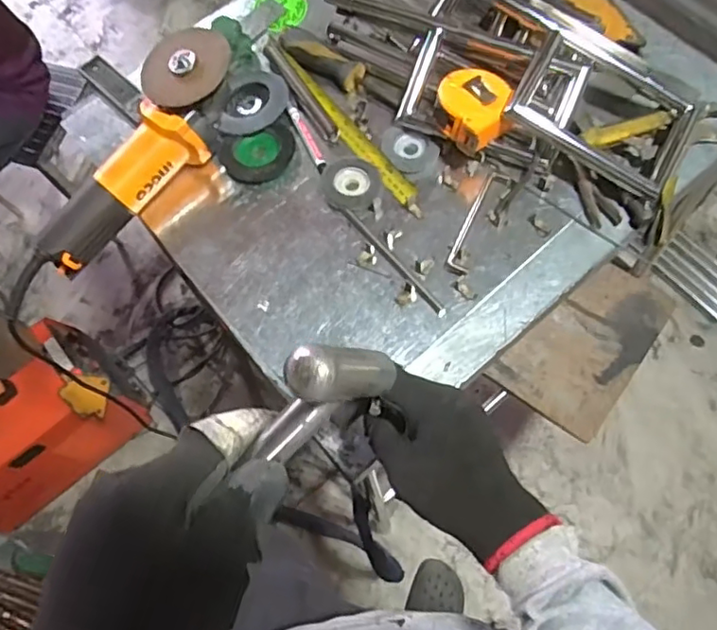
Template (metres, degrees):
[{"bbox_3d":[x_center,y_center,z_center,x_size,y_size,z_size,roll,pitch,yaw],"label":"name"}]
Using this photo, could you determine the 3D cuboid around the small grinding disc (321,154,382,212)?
[{"bbox_3d":[-0.008,-0.143,0.648,0.065,0.008,0.062,-2,70,5],"label":"small grinding disc"}]

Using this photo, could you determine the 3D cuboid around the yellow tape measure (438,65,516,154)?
[{"bbox_3d":[0.116,-0.212,0.610,0.073,0.027,0.074,41,78,17],"label":"yellow tape measure"}]

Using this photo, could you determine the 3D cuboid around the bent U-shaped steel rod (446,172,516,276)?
[{"bbox_3d":[0.124,-0.097,0.619,0.026,0.010,0.124,25,74,13],"label":"bent U-shaped steel rod"}]

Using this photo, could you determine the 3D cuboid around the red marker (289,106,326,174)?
[{"bbox_3d":[-0.056,-0.196,0.667,0.013,0.009,0.089,-26,70,-4],"label":"red marker"}]

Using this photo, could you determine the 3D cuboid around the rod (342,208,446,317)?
[{"bbox_3d":[0.035,-0.056,0.614,0.010,0.004,0.156,-38,71,-9],"label":"rod"}]

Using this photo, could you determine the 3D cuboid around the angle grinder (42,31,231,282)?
[{"bbox_3d":[-0.227,-0.167,0.635,0.081,0.081,0.289,35,93,16],"label":"angle grinder"}]

